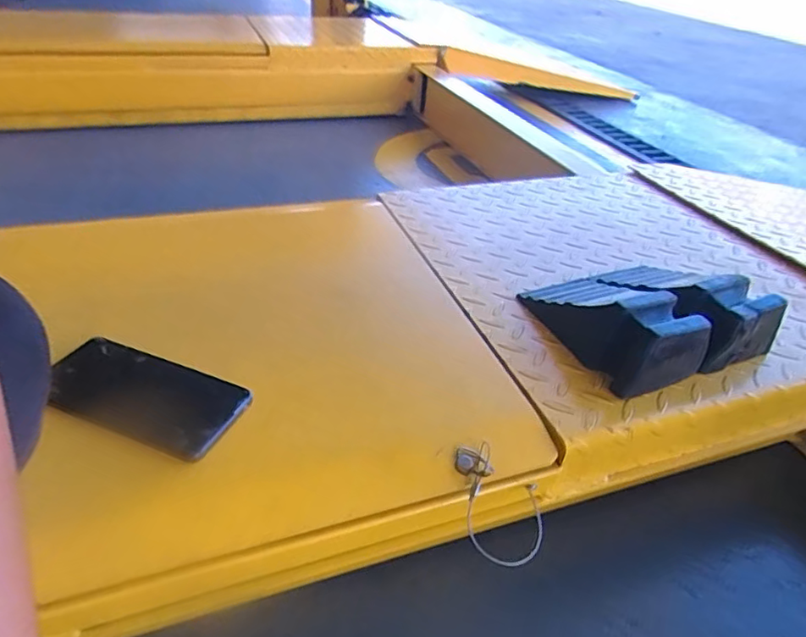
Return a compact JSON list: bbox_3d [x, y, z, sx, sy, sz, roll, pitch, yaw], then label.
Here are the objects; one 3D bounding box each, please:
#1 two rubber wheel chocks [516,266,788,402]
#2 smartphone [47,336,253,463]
[{"bbox_3d":[0.241,-0.016,0.550,0.189,0.077,0.173,-10,39,-21],"label":"two rubber wheel chocks"},{"bbox_3d":[-0.208,0.059,0.439,0.160,0.010,0.074,16,37,14],"label":"smartphone"}]

